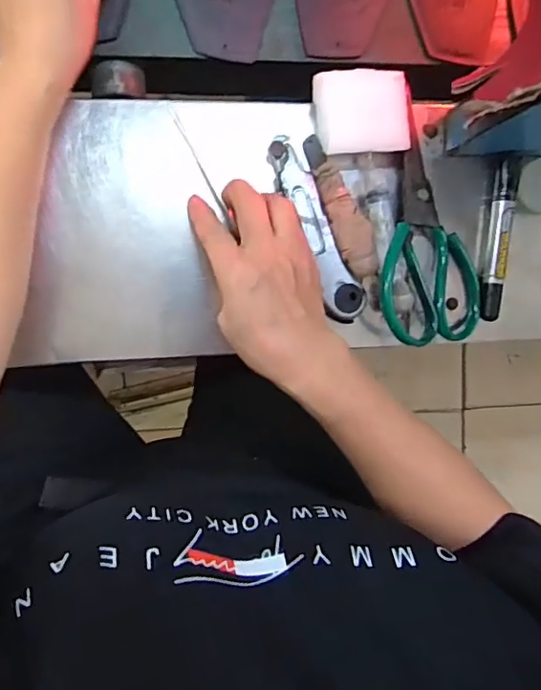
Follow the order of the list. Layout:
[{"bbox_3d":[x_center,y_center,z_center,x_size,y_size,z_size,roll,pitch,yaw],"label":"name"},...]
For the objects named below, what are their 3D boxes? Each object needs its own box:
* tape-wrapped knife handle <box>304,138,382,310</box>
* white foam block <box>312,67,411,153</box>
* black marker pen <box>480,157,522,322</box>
[{"bbox_3d":[0.060,-0.099,0.443,0.028,0.023,0.141,-26,98,-6],"label":"tape-wrapped knife handle"},{"bbox_3d":[0.070,-0.179,0.430,0.068,0.024,0.060,-4,95,-8],"label":"white foam block"},{"bbox_3d":[0.192,-0.089,0.466,0.019,0.021,0.135,7,93,-9],"label":"black marker pen"}]

